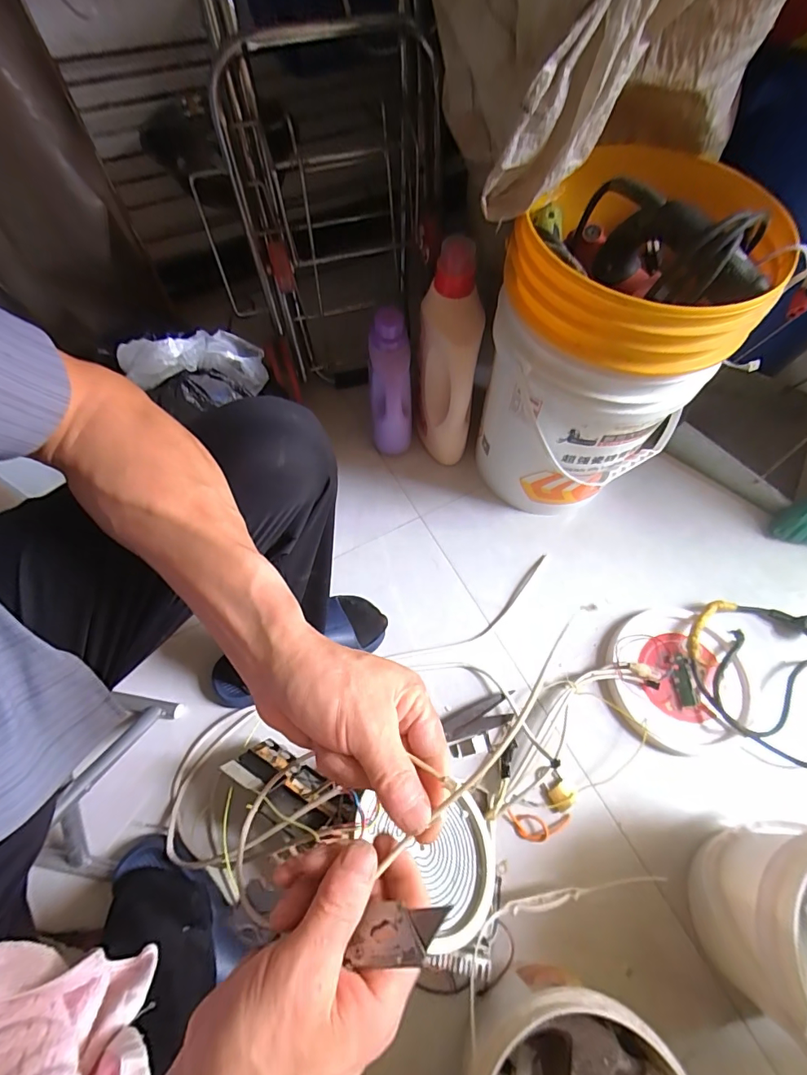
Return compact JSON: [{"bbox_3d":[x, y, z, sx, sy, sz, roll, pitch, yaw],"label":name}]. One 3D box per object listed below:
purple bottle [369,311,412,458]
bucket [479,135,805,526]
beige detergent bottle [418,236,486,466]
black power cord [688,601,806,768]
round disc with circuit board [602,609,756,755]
[{"bbox_3d":[-0.024,-0.266,0.842,0.074,0.274,0.089,-3,65,-3],"label":"purple bottle"},{"bbox_3d":[0.275,-0.253,0.718,0.297,0.497,0.280,7,65,2],"label":"bucket"},{"bbox_3d":[0.072,-0.281,0.794,0.091,0.379,0.124,0,65,-1],"label":"beige detergent bottle"},{"bbox_3d":[0.611,0.229,0.730,0.313,0.060,0.244,23,66,10],"label":"black power cord"},{"bbox_3d":[0.434,0.223,0.732,0.206,0.047,0.219,0,65,-1],"label":"round disc with circuit board"}]

